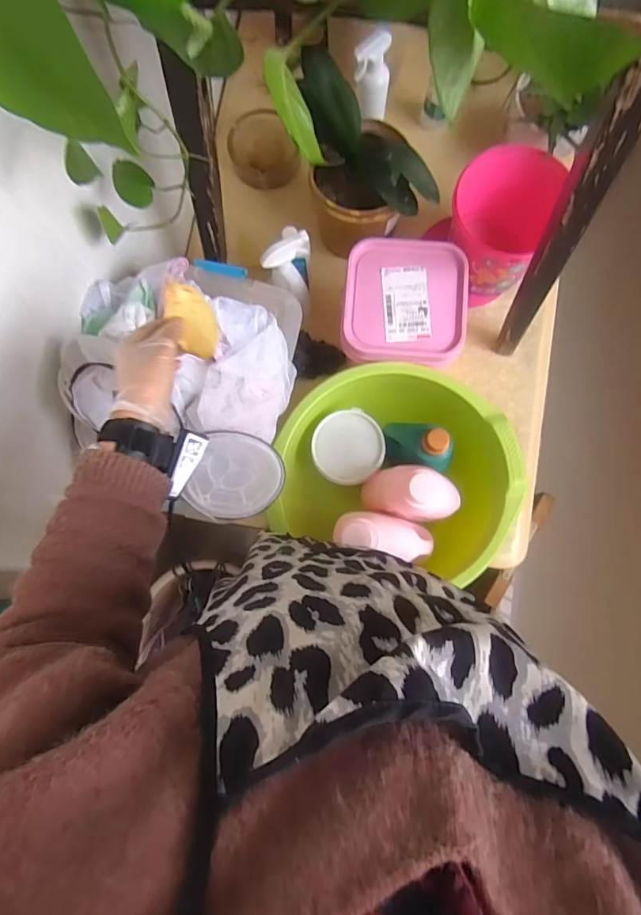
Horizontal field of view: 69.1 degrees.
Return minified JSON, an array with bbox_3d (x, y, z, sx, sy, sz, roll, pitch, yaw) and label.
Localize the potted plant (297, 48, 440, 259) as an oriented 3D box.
[{"bbox_3d":[0.078,-0.517,0.841,0.193,0.300,0.205,-14,84,0],"label":"potted plant"}]

